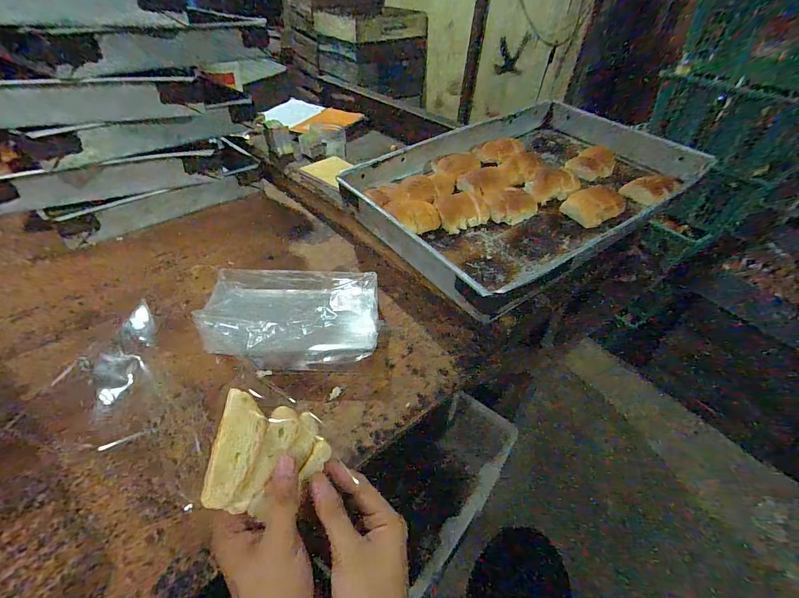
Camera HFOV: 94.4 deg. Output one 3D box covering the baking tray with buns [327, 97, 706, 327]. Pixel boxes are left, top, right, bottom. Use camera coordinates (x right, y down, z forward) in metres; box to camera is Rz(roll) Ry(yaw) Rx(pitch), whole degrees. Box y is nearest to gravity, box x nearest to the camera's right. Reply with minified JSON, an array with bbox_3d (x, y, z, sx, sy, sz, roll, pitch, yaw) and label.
[{"bbox_3d":[0.243,-0.235,0.702,0.618,0.075,0.419,-33,59,-23],"label":"baking tray with buns"}]

